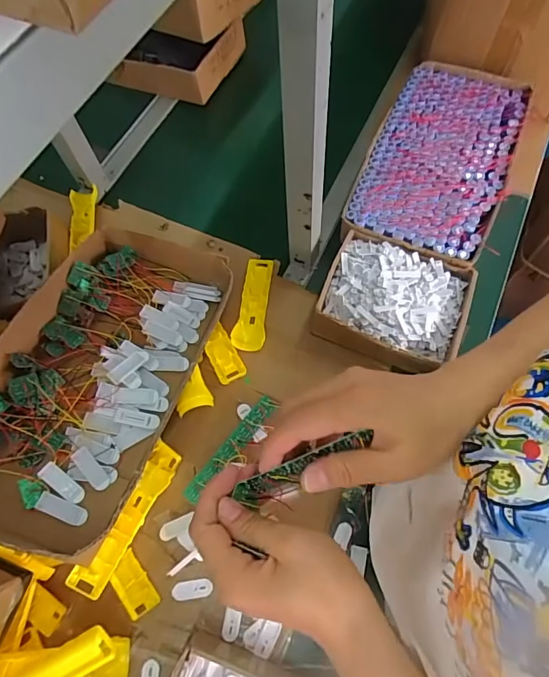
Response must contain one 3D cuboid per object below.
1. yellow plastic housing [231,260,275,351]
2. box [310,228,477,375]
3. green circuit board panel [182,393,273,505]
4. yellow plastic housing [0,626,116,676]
[{"bbox_3d":[-0.034,-0.060,0.718,0.050,0.018,0.166,3,64,5],"label":"yellow plastic housing"},{"bbox_3d":[0.186,-0.056,0.676,0.212,0.079,0.168,20,67,12],"label":"box"},{"bbox_3d":[-0.057,0.150,0.610,0.026,0.007,0.179,38,63,8],"label":"green circuit board panel"},{"bbox_3d":[-0.259,0.375,0.480,0.162,0.025,0.045,-27,66,-10],"label":"yellow plastic housing"}]

